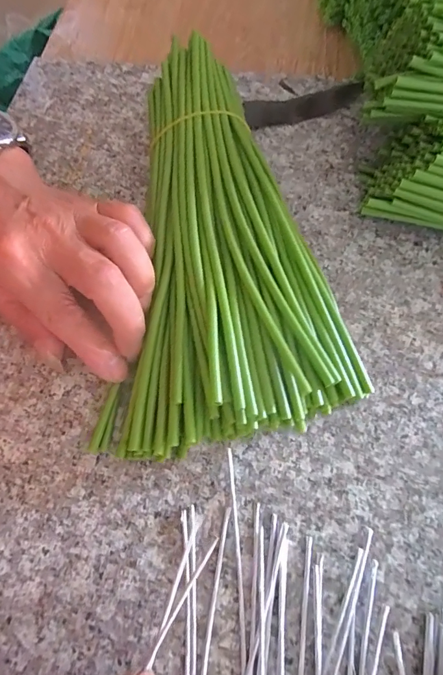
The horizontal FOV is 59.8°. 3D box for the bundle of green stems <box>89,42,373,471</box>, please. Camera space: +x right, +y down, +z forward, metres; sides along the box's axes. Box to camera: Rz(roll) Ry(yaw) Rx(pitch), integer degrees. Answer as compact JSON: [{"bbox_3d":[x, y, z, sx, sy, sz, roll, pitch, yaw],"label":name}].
[{"bbox_3d":[-0.010,-0.065,0.241,0.141,0.059,0.250,-7,66,-1],"label":"bundle of green stems"}]

